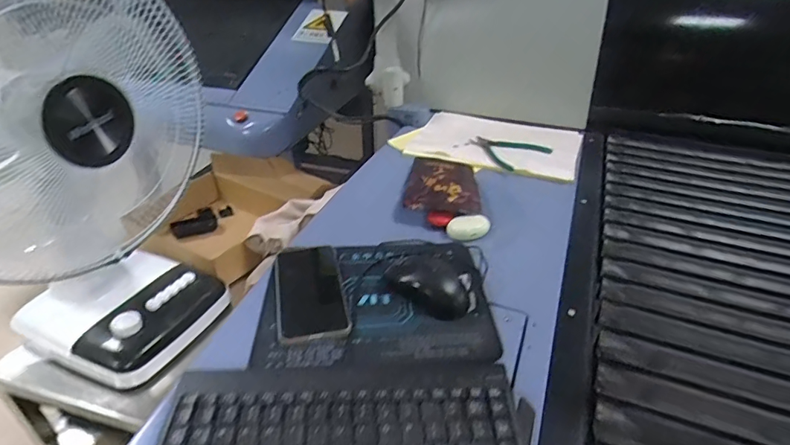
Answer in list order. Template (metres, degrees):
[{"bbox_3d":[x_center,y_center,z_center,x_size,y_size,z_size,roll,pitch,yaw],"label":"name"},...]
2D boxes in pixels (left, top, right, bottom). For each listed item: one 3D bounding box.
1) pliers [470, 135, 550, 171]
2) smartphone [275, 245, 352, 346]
[{"bbox_3d":[0.213,-0.143,0.888,0.113,0.009,0.129,-20,39,-26],"label":"pliers"},{"bbox_3d":[-0.099,0.077,0.544,0.074,0.011,0.146,-10,42,-8],"label":"smartphone"}]

